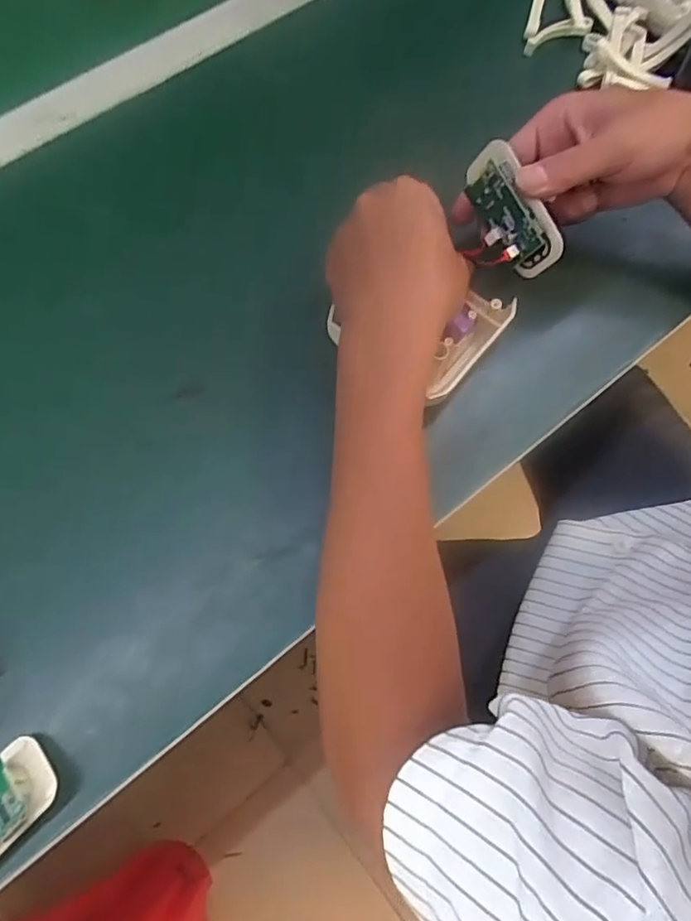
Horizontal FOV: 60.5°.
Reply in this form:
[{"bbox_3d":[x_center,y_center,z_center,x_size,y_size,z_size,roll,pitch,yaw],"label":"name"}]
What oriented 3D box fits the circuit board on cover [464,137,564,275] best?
[{"bbox_3d":[0.096,-0.146,0.350,0.024,0.036,0.077,-34,96,-12],"label":"circuit board on cover"}]

